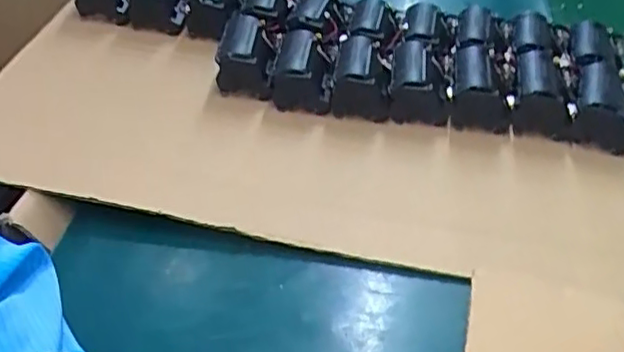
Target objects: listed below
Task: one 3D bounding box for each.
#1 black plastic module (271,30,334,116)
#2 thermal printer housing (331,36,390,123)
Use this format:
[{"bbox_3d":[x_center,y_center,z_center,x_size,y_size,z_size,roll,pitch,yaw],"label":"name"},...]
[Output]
[{"bbox_3d":[-0.008,-0.078,0.509,0.046,0.051,0.049,3,43,0],"label":"black plastic module"},{"bbox_3d":[0.040,-0.075,0.506,0.045,0.055,0.054,6,43,4],"label":"thermal printer housing"}]

